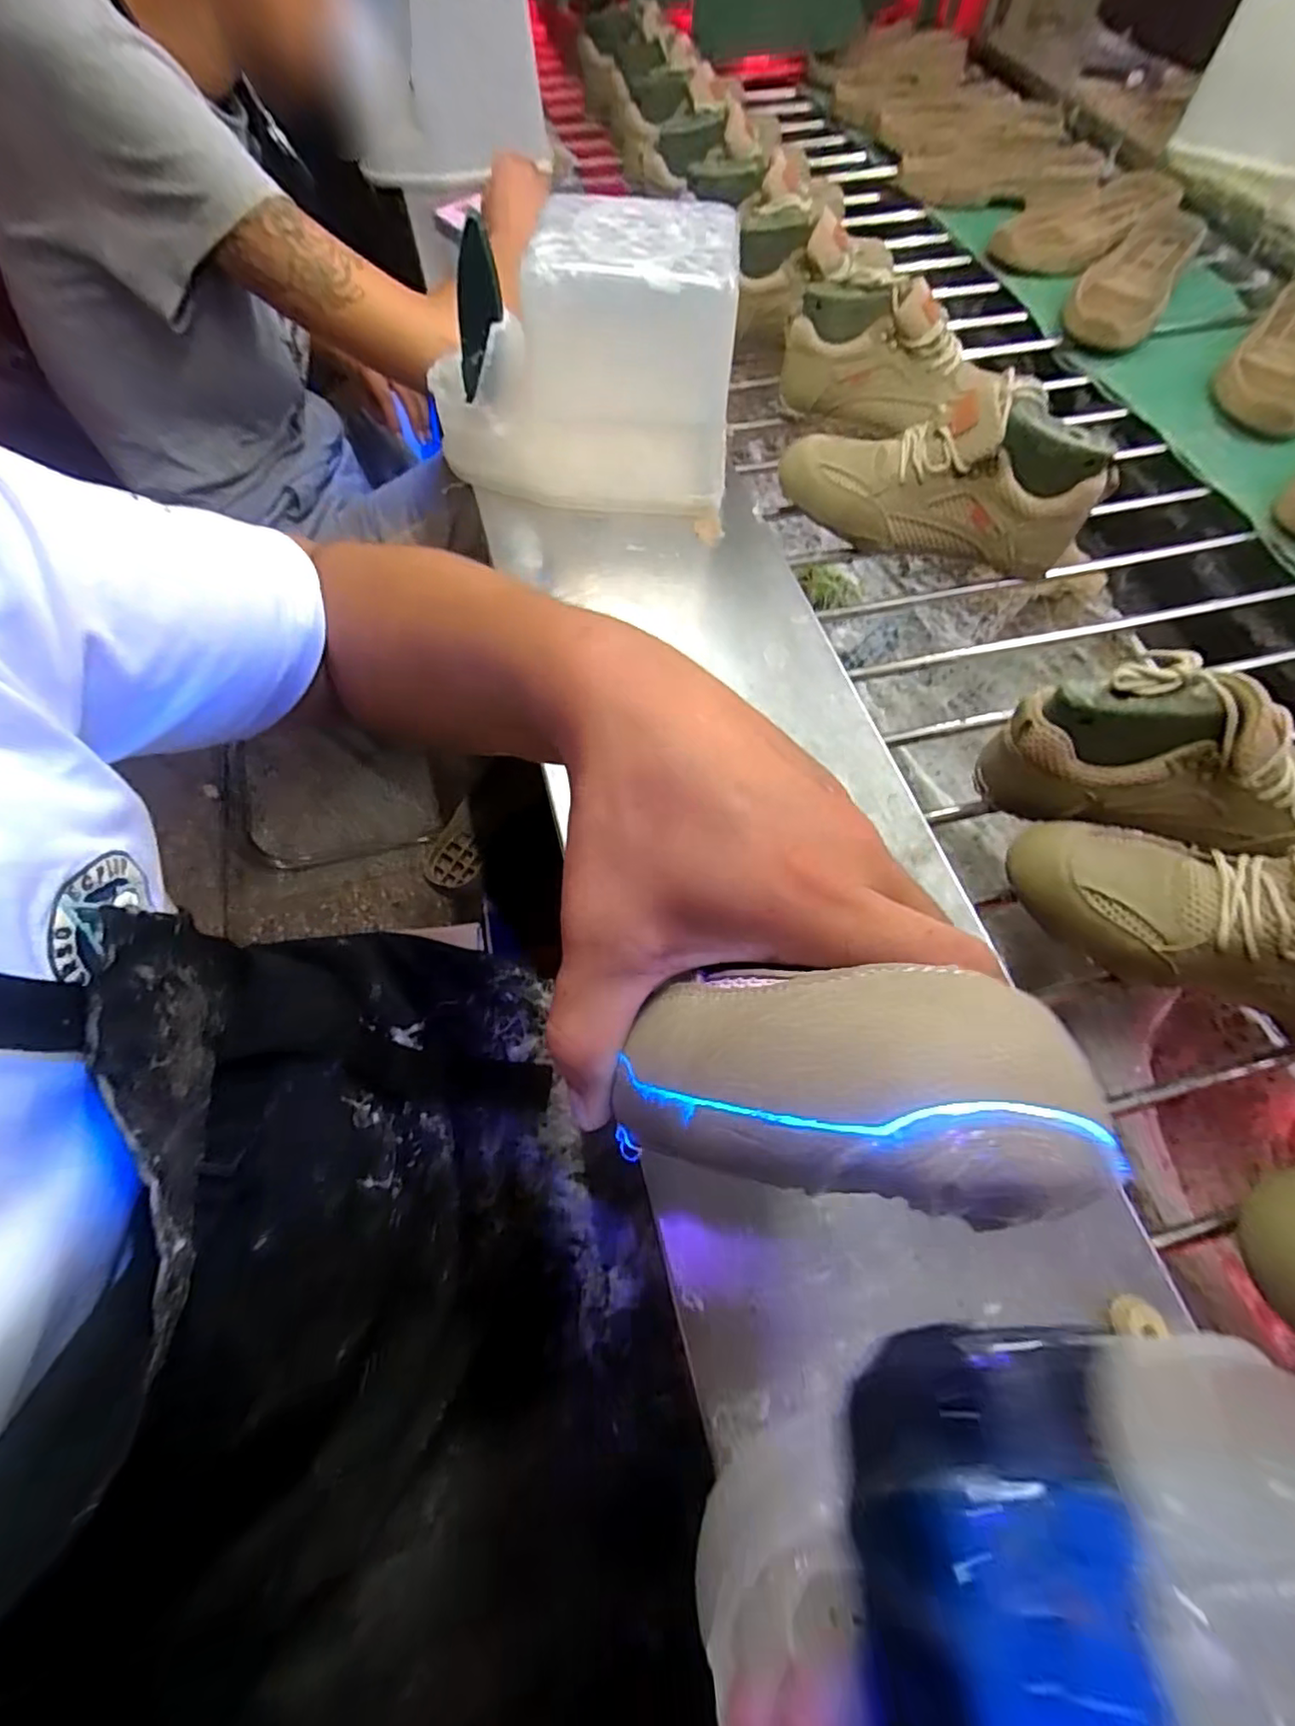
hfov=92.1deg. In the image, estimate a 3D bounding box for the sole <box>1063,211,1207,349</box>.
[{"bbox_3d":[0.609,-0.733,0.781,0.099,0.039,0.307,31,69,14],"label":"sole"}]

